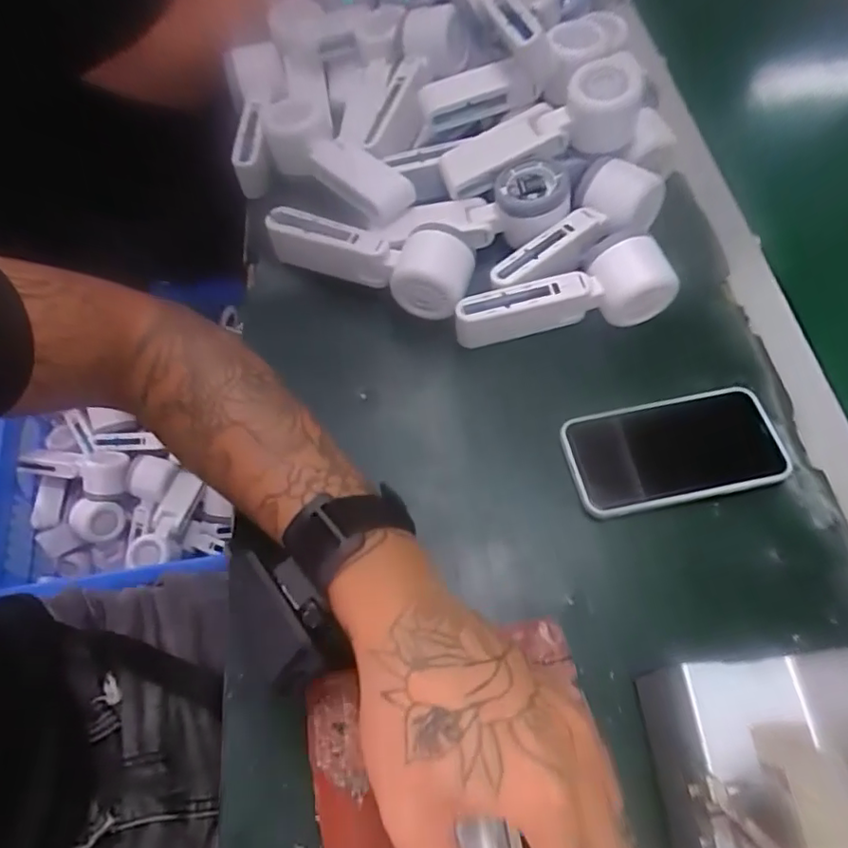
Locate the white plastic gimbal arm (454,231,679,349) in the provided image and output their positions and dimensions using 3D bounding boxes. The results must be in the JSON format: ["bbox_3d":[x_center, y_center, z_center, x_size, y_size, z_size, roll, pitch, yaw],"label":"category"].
[{"bbox_3d":[0.105,-0.103,0.451,0.166,0.058,0.051,-8,62,-4],"label":"white plastic gimbal arm"}]

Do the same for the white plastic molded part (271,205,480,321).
[{"bbox_3d":[-0.043,-0.133,0.474,0.165,0.056,0.053,17,63,10],"label":"white plastic molded part"}]

